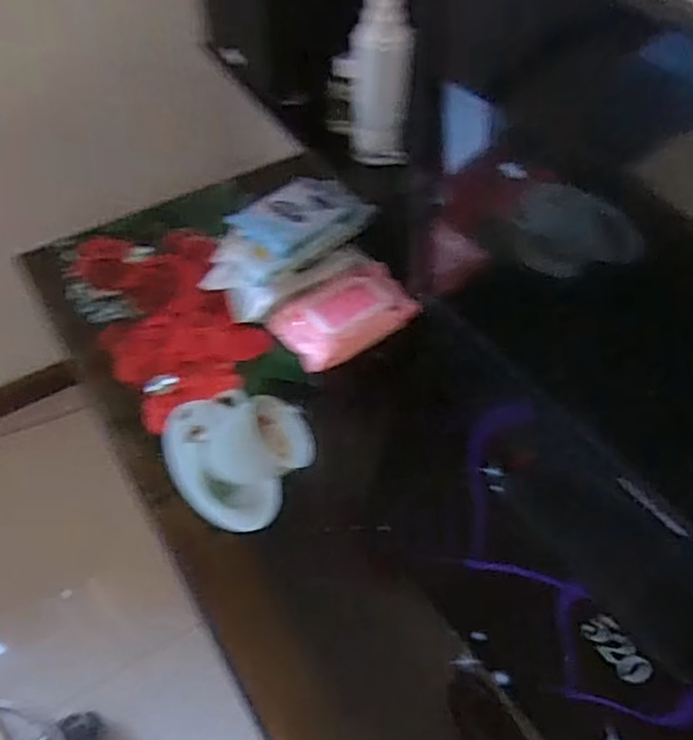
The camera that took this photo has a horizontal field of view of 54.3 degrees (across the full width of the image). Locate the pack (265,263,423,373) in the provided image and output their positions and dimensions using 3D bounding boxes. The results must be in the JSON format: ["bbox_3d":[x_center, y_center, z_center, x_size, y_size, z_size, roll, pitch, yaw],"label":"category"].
[{"bbox_3d":[-0.004,-0.066,0.796,0.153,0.031,0.101,-32,58,-20],"label":"pack"}]

